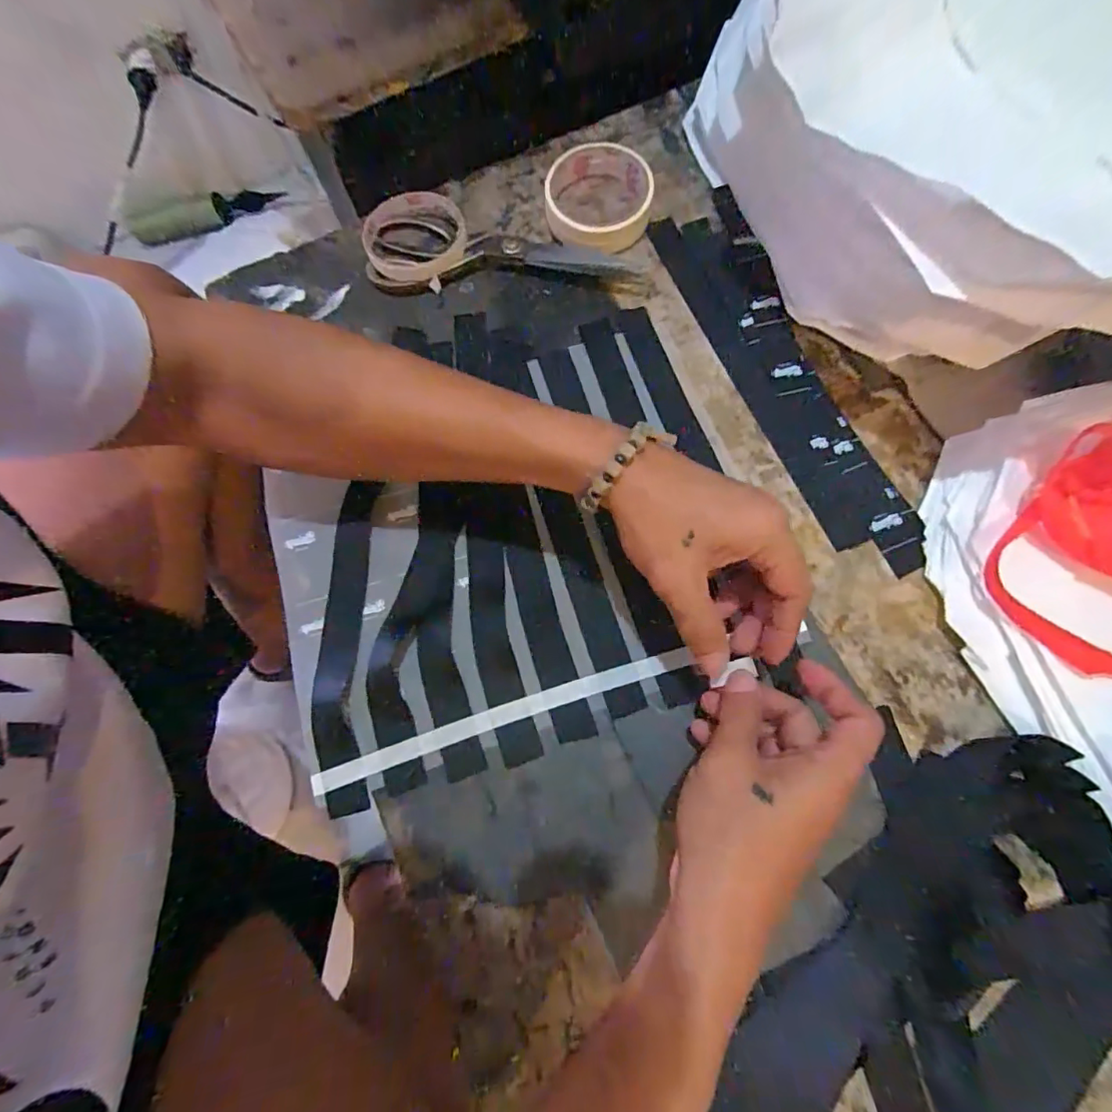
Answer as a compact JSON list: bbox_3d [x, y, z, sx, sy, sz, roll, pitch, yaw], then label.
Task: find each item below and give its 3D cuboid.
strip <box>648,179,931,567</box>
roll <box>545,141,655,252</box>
[{"bbox_3d":[0.170,-0.142,0.412,0.066,0.007,0.336,-22,73,8],"label":"strip"},{"bbox_3d":[0.036,-0.294,0.442,0.086,0.029,0.090,-1,72,2],"label":"roll"}]

